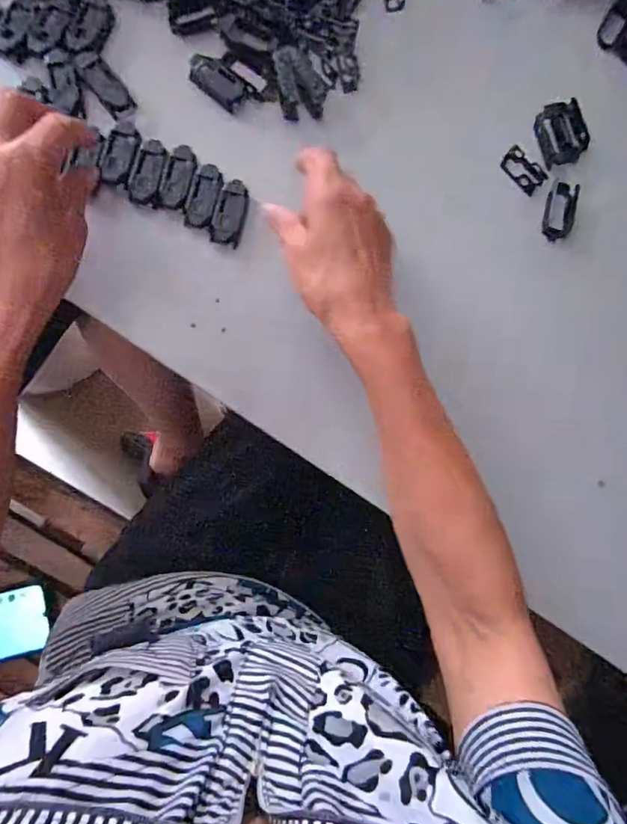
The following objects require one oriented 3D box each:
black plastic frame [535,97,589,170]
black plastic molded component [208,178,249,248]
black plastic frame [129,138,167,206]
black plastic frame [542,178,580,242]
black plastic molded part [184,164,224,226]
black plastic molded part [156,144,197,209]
[{"bbox_3d":[0.213,-0.240,0.412,0.047,0.008,0.054,-14,87,-8],"label":"black plastic frame"},{"bbox_3d":[-0.064,-0.154,0.373,0.024,0.008,0.048,17,83,-6],"label":"black plastic molded component"},{"bbox_3d":[-0.126,-0.183,0.365,0.021,0.004,0.050,14,84,-6],"label":"black plastic frame"},{"bbox_3d":[0.209,-0.171,0.409,0.028,0.014,0.047,9,84,-7],"label":"black plastic frame"},{"bbox_3d":[-0.084,-0.167,0.370,0.021,0.004,0.050,14,84,-6],"label":"black plastic molded part"},{"bbox_3d":[-0.103,-0.181,0.368,0.021,0.004,0.050,17,83,-6],"label":"black plastic molded part"}]

